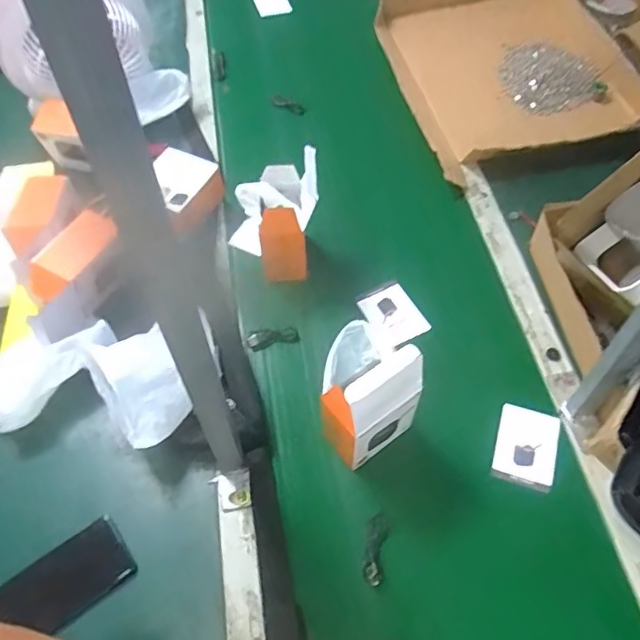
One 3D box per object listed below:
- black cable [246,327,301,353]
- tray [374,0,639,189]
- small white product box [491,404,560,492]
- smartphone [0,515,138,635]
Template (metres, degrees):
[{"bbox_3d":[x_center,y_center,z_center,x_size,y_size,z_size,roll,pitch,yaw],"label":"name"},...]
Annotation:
[{"bbox_3d":[-0.066,0.025,0.804,0.072,0.007,0.027,-11,55,-7],"label":"black cable"},{"bbox_3d":[0.358,-0.500,1.110,0.428,0.064,0.530,-11,55,-7],"label":"tray"},{"bbox_3d":[0.258,0.157,0.723,0.073,0.011,0.097,14,59,11],"label":"small white product box"},{"bbox_3d":[-0.281,0.290,0.628,0.150,0.017,0.077,-32,60,-20],"label":"smartphone"}]

